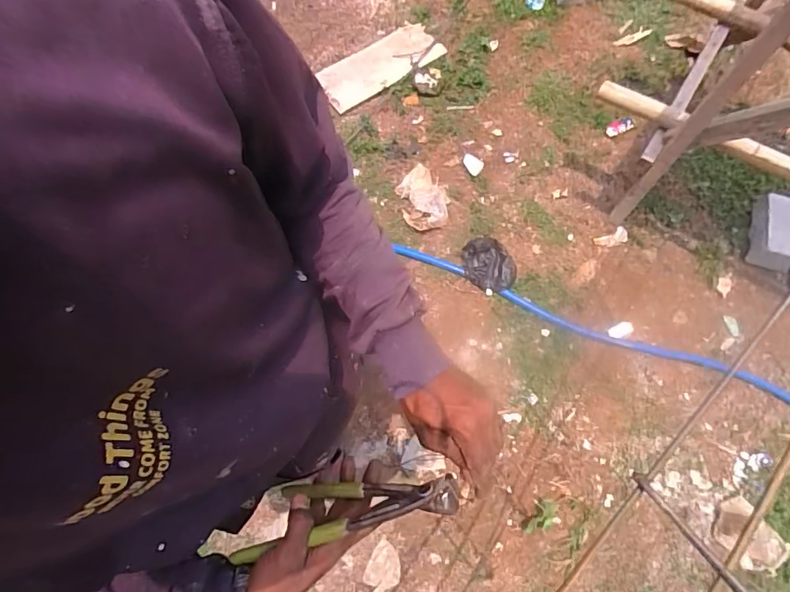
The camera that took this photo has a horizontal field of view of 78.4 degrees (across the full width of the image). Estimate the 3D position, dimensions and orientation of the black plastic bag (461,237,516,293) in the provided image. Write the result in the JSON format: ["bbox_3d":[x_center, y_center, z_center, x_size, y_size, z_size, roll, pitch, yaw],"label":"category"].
[{"bbox_3d":[0.296,-0.097,1.536,0.187,0.072,0.141,36,77,12],"label":"black plastic bag"}]

